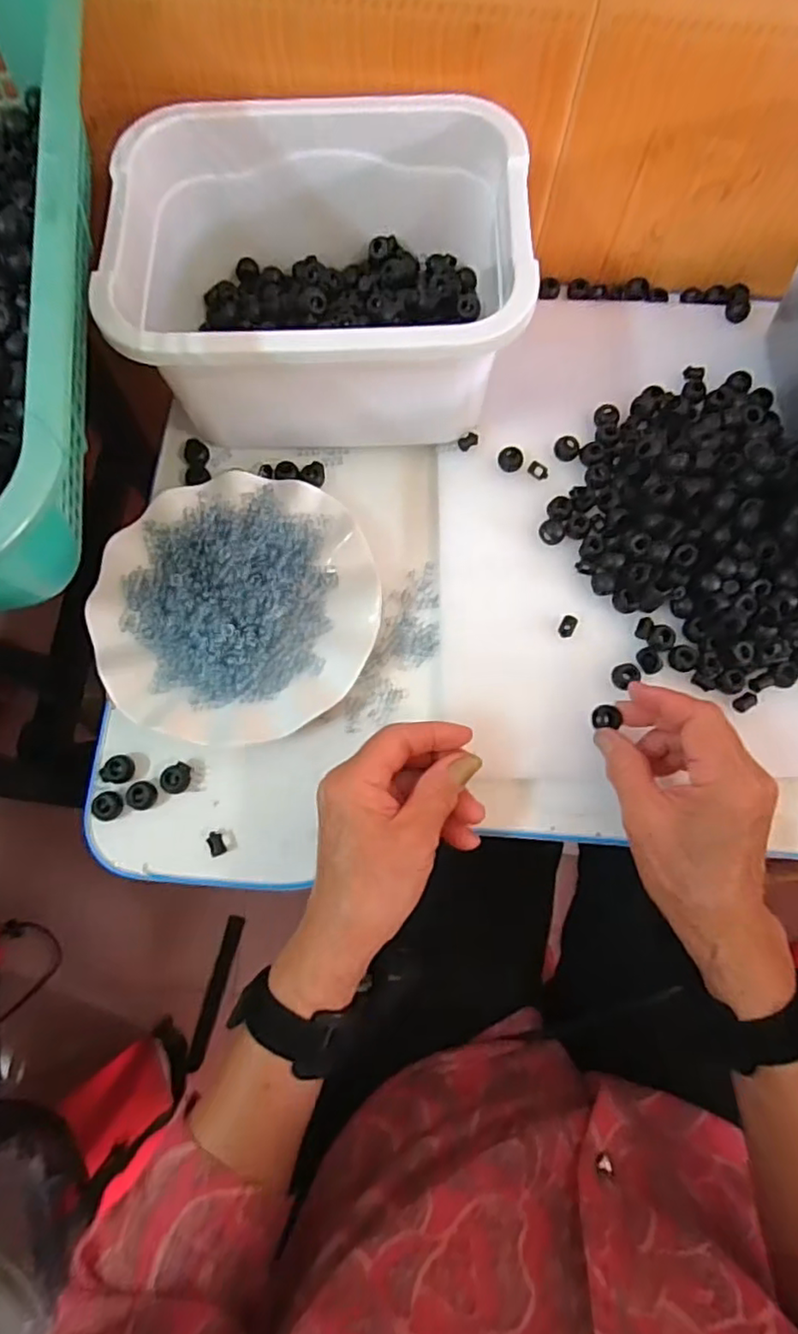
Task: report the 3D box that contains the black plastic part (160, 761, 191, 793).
[{"bbox_3d":[-0.141,0.070,0.389,0.015,0.011,0.019,6,74,1],"label":"black plastic part"}]

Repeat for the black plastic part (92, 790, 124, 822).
[{"bbox_3d":[-0.180,0.086,0.381,0.016,0.010,0.017,0,74,-1],"label":"black plastic part"}]

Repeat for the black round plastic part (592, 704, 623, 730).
[{"bbox_3d":[0.127,0.030,0.378,0.016,0.007,0.014,7,74,1],"label":"black round plastic part"}]

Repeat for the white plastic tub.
[{"bbox_3d":[-0.050,-0.246,0.412,0.243,0.121,0.180,0,74,-1],"label":"white plastic tub"}]

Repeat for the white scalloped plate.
[{"bbox_3d":[-0.108,-0.043,0.415,0.179,0.035,0.180,0,74,-1],"label":"white scalloped plate"}]

